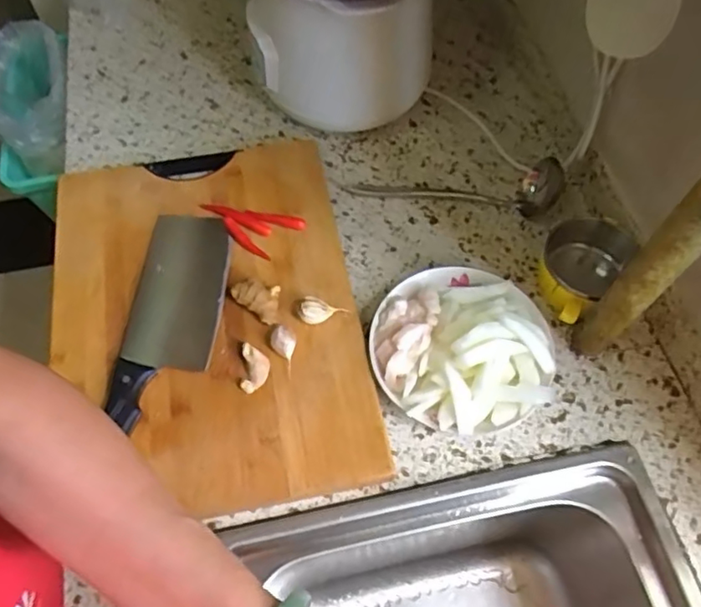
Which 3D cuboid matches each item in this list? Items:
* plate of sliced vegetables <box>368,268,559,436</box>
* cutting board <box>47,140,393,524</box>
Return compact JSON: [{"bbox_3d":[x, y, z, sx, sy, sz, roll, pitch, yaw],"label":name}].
[{"bbox_3d":[0.107,0.039,0.567,0.167,0.056,0.163,0,60,0],"label":"plate of sliced vegetables"},{"bbox_3d":[-0.145,0.000,0.594,0.285,0.034,0.403,-10,61,-6],"label":"cutting board"}]

